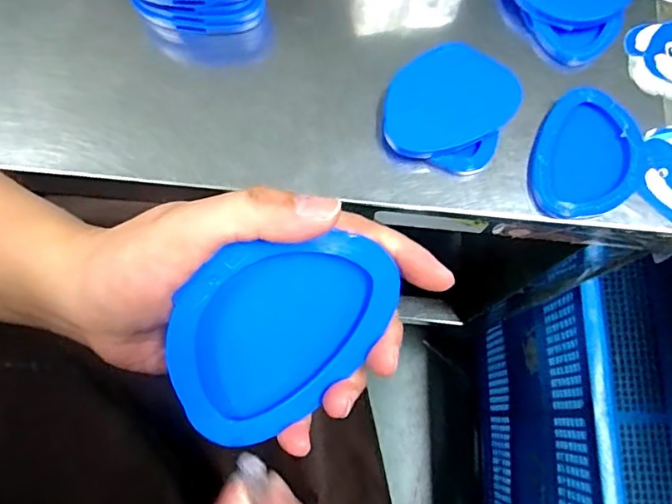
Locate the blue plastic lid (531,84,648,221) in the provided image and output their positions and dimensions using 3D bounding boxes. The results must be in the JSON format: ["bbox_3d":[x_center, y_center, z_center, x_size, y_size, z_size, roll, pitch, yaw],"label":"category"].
[{"bbox_3d":[0.173,-0.065,0.372,0.072,0.014,0.091,21,75,6],"label":"blue plastic lid"}]

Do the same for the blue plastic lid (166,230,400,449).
[{"bbox_3d":[-0.024,0.029,0.205,0.094,0.012,0.065,-44,99,5],"label":"blue plastic lid"}]

